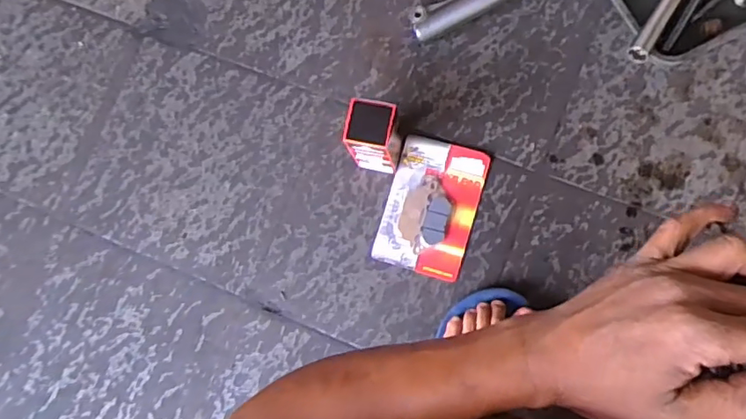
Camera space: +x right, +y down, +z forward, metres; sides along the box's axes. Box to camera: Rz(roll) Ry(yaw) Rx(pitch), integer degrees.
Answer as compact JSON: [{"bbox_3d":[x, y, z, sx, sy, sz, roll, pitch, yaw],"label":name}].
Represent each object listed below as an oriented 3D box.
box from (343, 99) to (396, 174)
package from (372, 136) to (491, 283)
[{"bbox_3d":[0.003,-0.086,0.700,0.053,0.145,0.059,12,84,8],"label":"box"},{"bbox_3d":[0.078,-0.004,0.753,0.119,0.009,0.175,16,85,9],"label":"package"}]

